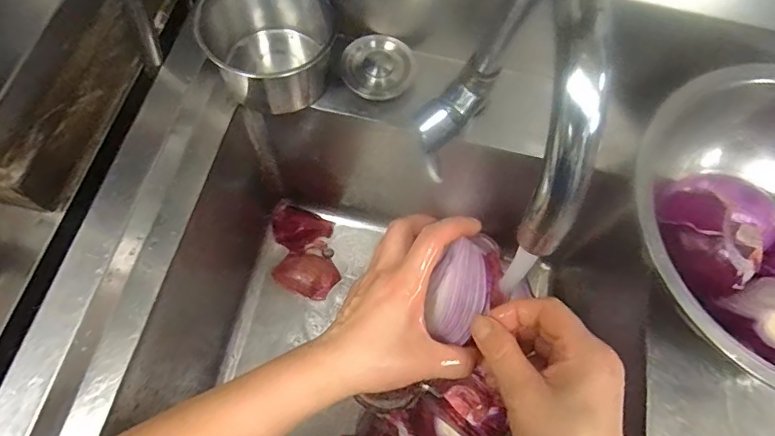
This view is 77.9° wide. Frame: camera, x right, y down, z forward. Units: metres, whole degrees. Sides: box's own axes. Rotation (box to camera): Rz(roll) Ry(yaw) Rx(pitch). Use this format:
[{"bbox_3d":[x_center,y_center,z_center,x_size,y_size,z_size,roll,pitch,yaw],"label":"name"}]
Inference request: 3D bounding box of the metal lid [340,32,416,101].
[{"bbox_3d":[-0.011,-0.166,0.527,0.076,0.012,0.070,0,100,1],"label":"metal lid"}]

